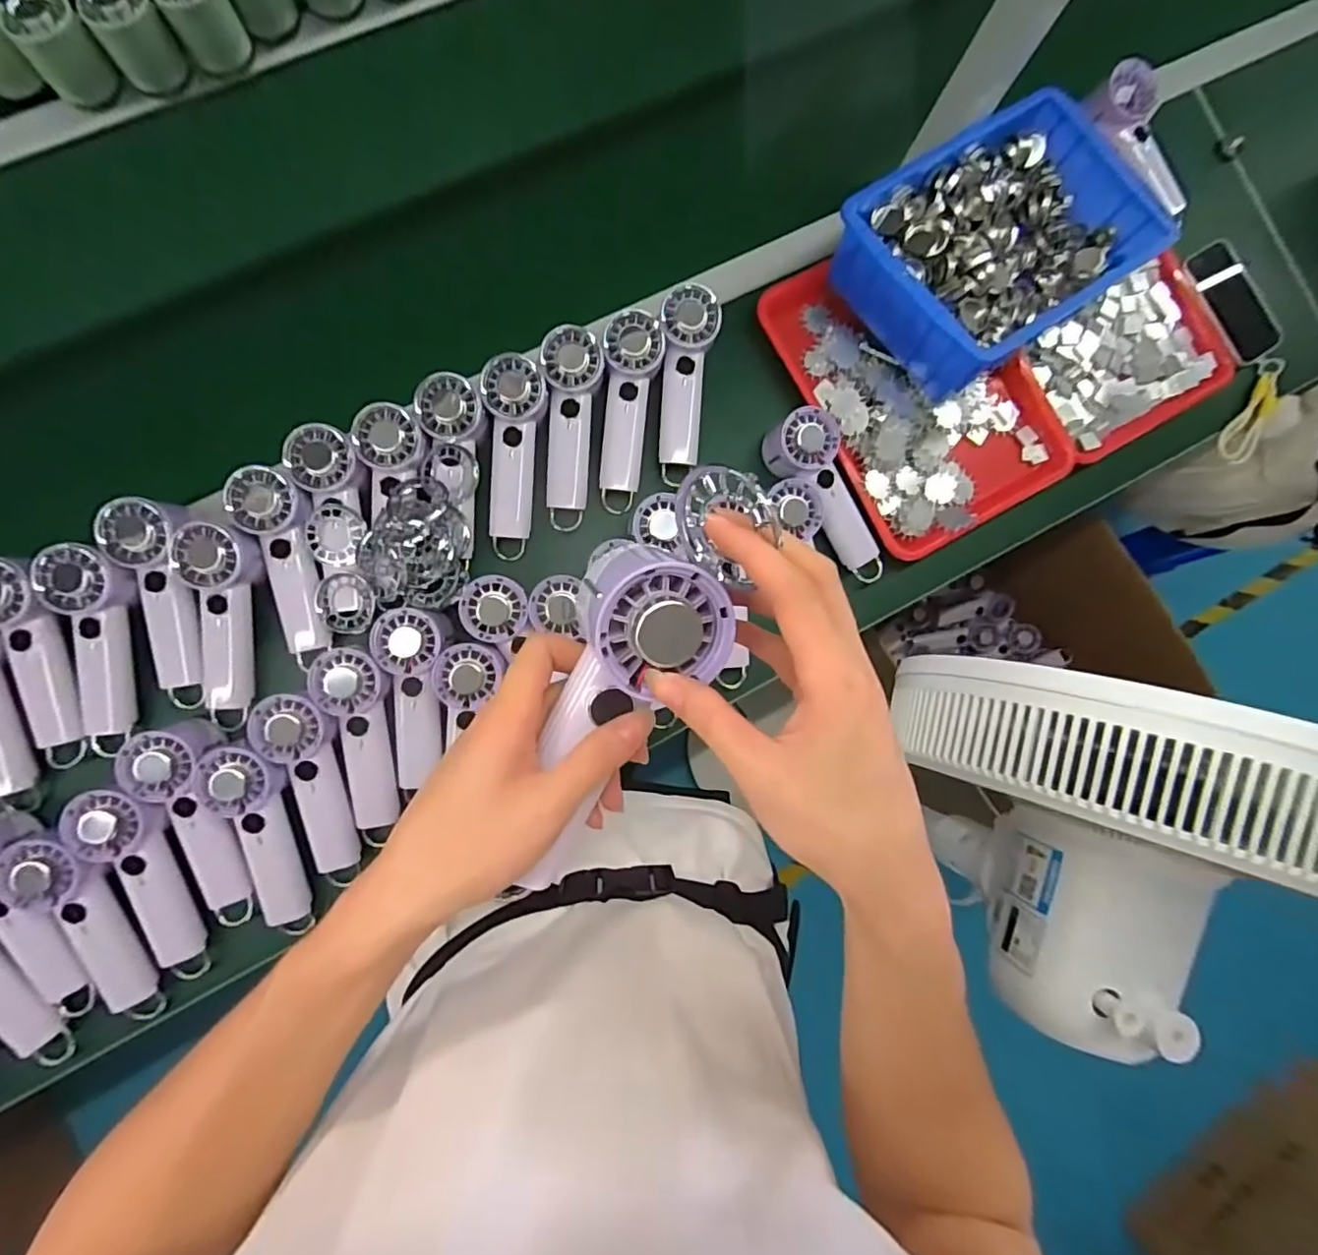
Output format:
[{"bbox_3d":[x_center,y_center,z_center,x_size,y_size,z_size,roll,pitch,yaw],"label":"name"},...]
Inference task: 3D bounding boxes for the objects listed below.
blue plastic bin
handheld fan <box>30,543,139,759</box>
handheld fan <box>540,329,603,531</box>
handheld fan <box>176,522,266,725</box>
[{"bbox_3d":[0.343,-0.395,0.626,0.287,0.088,0.208,-34,89,-7],"label":"blue plastic bin"},{"bbox_3d":[-0.527,0.020,0.576,0.064,0.034,0.193,2,104,-5],"label":"handheld fan"},{"bbox_3d":[-0.092,-0.202,0.637,0.056,0.031,0.191,4,105,-5],"label":"handheld fan"},{"bbox_3d":[-0.418,-0.001,0.591,0.059,0.034,0.191,5,103,-5],"label":"handheld fan"}]

